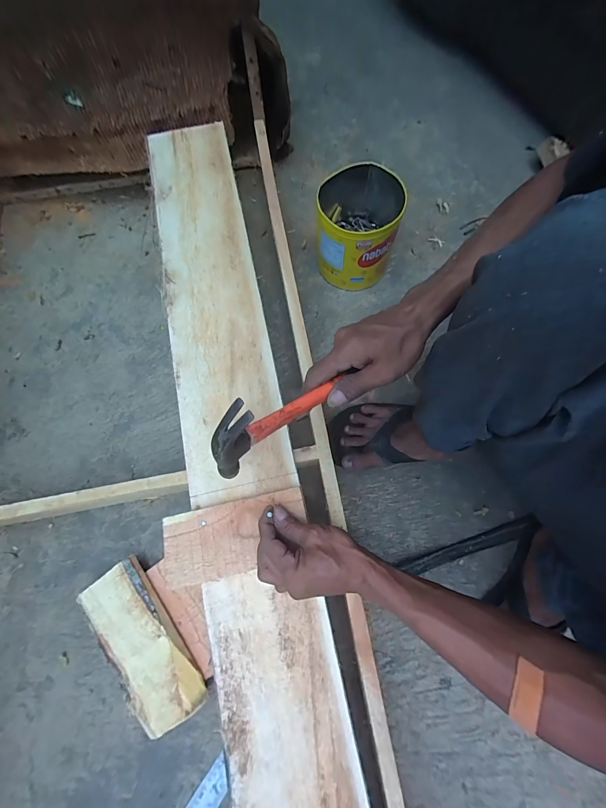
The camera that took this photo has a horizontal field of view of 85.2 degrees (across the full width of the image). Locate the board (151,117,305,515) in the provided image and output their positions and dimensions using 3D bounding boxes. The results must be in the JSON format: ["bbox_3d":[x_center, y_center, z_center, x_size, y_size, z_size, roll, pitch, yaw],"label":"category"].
[{"bbox_3d":[-0.149,-0.182,0.524,0.148,0.025,0.649,-13,74,-2],"label":"board"}]

